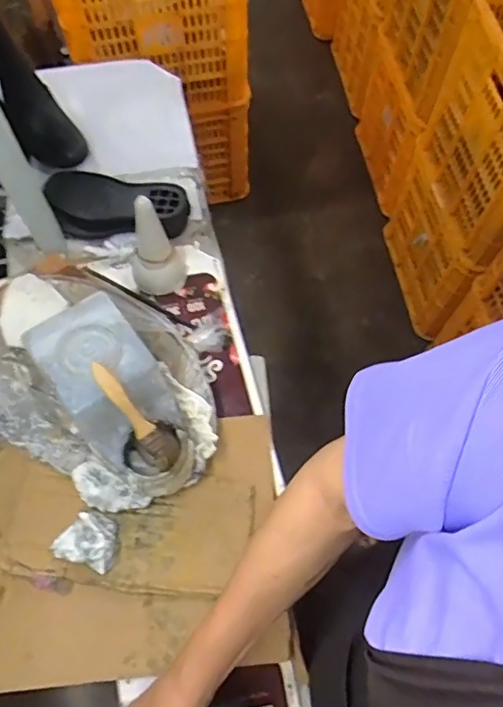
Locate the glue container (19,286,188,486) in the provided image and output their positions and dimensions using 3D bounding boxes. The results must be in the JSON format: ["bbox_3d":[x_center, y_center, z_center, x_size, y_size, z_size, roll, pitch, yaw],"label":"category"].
[{"bbox_3d":[-0.140,0.044,0.575,0.111,0.126,0.193,-33,70,-14],"label":"glue container"}]

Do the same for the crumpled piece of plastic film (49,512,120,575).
[{"bbox_3d":[-0.171,0.193,0.564,0.066,0.037,0.052,18,67,7],"label":"crumpled piece of plastic film"}]

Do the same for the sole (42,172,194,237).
[{"bbox_3d":[-0.196,-0.211,0.761,0.217,0.049,0.097,12,66,4],"label":"sole"}]

